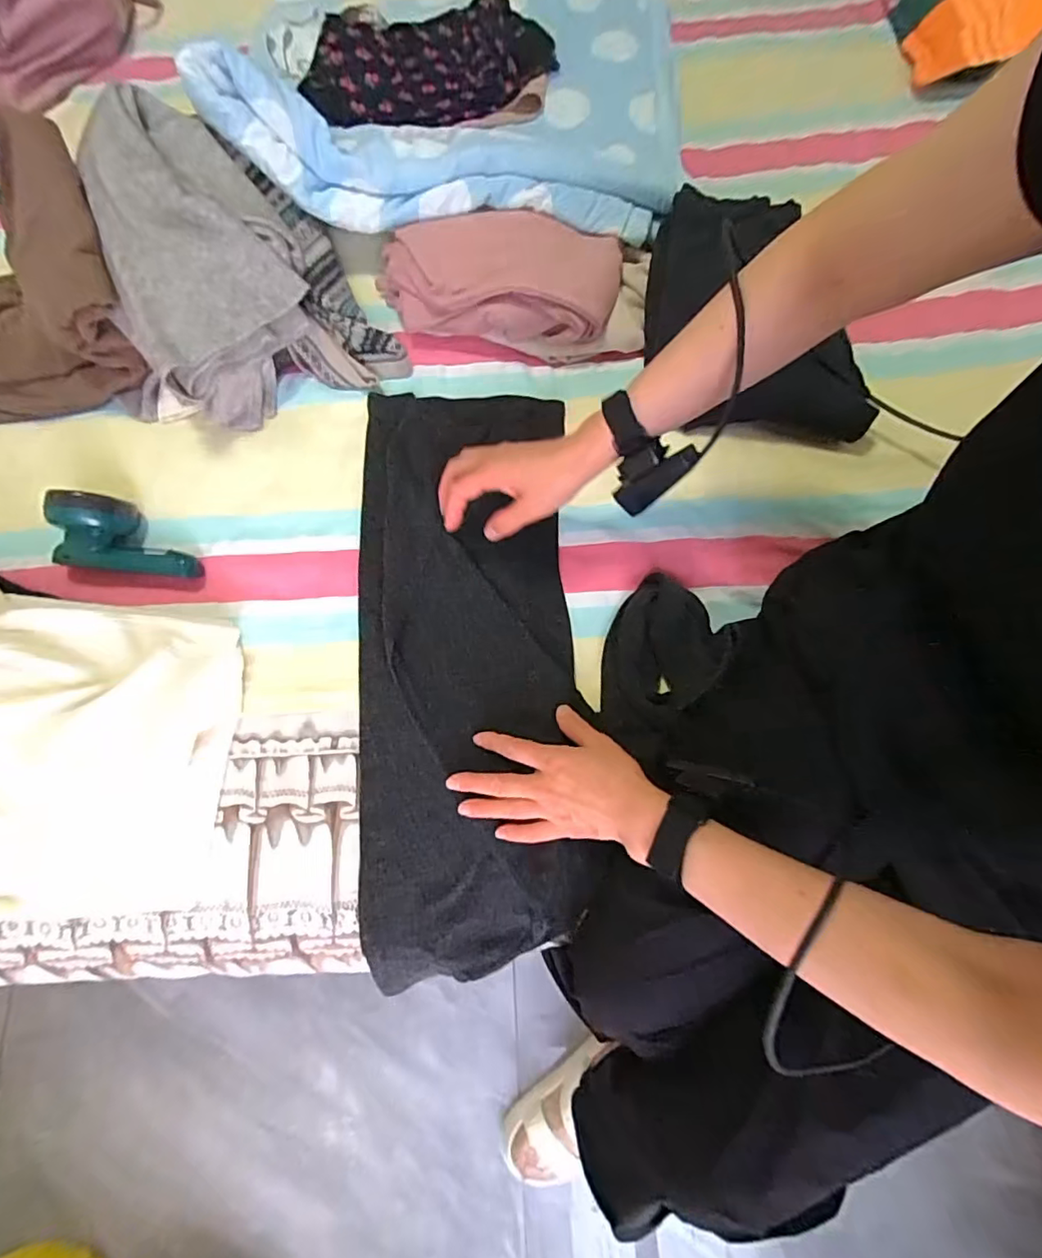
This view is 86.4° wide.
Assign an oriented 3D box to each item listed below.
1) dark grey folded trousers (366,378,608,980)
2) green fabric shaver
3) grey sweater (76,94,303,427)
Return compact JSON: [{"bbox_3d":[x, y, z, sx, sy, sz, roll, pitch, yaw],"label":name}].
[{"bbox_3d":[-0.051,0.021,0.521,0.201,0.039,0.552,-4,77,0],"label":"dark grey folded trousers"},{"bbox_3d":[-0.392,-0.095,0.550,0.133,0.059,0.068,3,73,4],"label":"green fabric shaver"},{"bbox_3d":[-0.330,-0.372,0.578,0.196,0.150,0.273,7,75,3],"label":"grey sweater"}]

